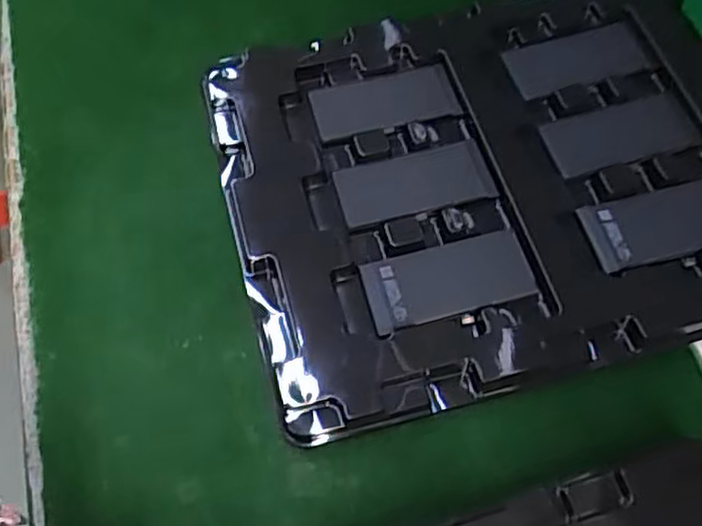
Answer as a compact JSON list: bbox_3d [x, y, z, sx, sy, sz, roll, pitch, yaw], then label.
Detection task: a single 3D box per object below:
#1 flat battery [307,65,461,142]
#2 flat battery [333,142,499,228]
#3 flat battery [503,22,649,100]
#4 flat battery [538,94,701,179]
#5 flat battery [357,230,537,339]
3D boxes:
[{"bbox_3d":[0.017,-0.086,0.388,0.076,0.005,0.034,-13,62,-3],"label":"flat battery"},{"bbox_3d":[0.031,-0.041,0.361,0.075,0.004,0.036,-15,62,-5],"label":"flat battery"},{"bbox_3d":[0.122,-0.112,0.391,0.070,0.004,0.037,-15,62,-5],"label":"flat battery"},{"bbox_3d":[0.141,-0.066,0.375,0.079,0.006,0.035,-14,62,-4],"label":"flat battery"},{"bbox_3d":[0.045,0.007,0.334,0.076,0.004,0.034,-15,62,-5],"label":"flat battery"}]

